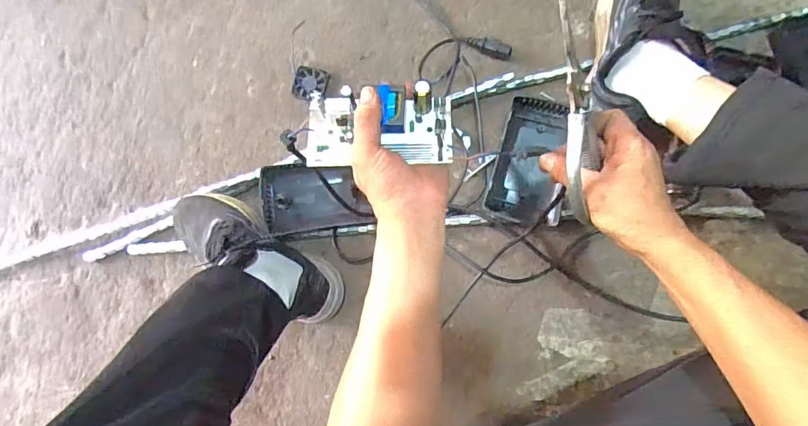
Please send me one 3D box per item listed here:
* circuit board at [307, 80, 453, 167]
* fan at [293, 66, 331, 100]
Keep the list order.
[{"bbox_3d":[-0.024,-0.082,0.425,0.135,0.039,0.071,-1,82,5],"label":"circuit board"},{"bbox_3d":[-0.145,-0.200,0.711,0.052,0.013,0.050,11,83,7],"label":"fan"}]

